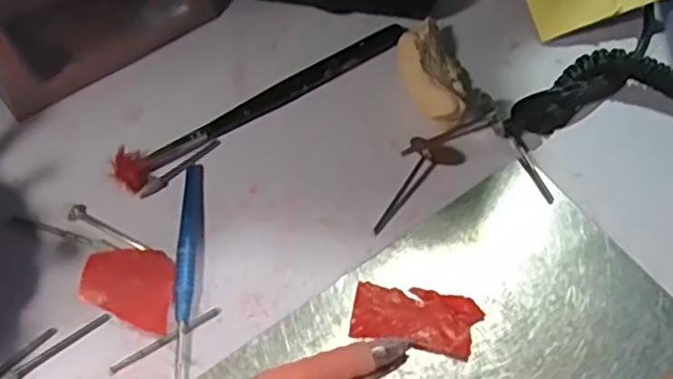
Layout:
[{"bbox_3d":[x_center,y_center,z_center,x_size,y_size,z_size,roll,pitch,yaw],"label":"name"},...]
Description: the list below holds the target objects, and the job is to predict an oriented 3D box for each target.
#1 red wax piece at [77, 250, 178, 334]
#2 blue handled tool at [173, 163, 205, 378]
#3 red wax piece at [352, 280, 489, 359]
[{"bbox_3d":[-0.081,0.038,0.261,0.036,0.004,0.033,3,60,-1],"label":"red wax piece"},{"bbox_3d":[-0.059,0.031,0.264,0.009,0.006,0.096,0,60,-3],"label":"blue handled tool"},{"bbox_3d":[0.030,0.049,0.257,0.047,0.005,0.024,12,60,4],"label":"red wax piece"}]

